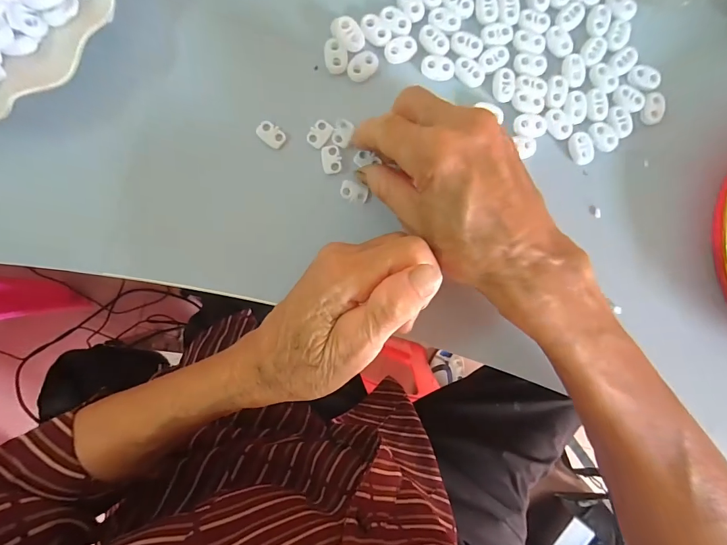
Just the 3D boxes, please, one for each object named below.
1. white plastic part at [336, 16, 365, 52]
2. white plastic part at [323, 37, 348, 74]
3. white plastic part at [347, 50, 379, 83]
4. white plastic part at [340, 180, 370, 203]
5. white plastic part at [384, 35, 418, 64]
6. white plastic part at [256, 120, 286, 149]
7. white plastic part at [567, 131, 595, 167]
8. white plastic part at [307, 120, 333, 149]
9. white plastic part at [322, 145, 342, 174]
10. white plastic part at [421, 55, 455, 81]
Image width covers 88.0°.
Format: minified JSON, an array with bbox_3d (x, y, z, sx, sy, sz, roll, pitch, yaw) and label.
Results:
[{"bbox_3d":[-0.008,-0.151,0.239,0.015,0.007,0.020,-22,91,-4],"label":"white plastic part"},{"bbox_3d":[-0.018,-0.141,0.244,0.015,0.005,0.022,-3,90,-5],"label":"white plastic part"},{"bbox_3d":[0.000,-0.135,0.246,0.022,0.005,0.014,-43,93,-4],"label":"white plastic part"},{"bbox_3d":[-0.005,-0.052,0.246,0.019,0.004,0.011,22,88,-4],"label":"white plastic part"},{"bbox_3d":[0.025,-0.147,0.248,0.022,0.004,0.015,-19,91,-4],"label":"white plastic part"},{"bbox_3d":[-0.059,-0.089,0.241,0.018,0.004,0.013,41,87,-3],"label":"white plastic part"},{"bbox_3d":[0.149,-0.085,0.257,0.015,0.004,0.022,-16,91,-4],"label":"white plastic part"},{"bbox_3d":[-0.028,-0.090,0.244,0.012,0.004,0.018,34,87,-4],"label":"white plastic part"},{"bbox_3d":[-0.021,-0.074,0.244,0.012,0.004,0.018,-3,90,-5],"label":"white plastic part"},{"bbox_3d":[0.050,-0.136,0.250,0.022,0.004,0.015,0,90,-4],"label":"white plastic part"}]

